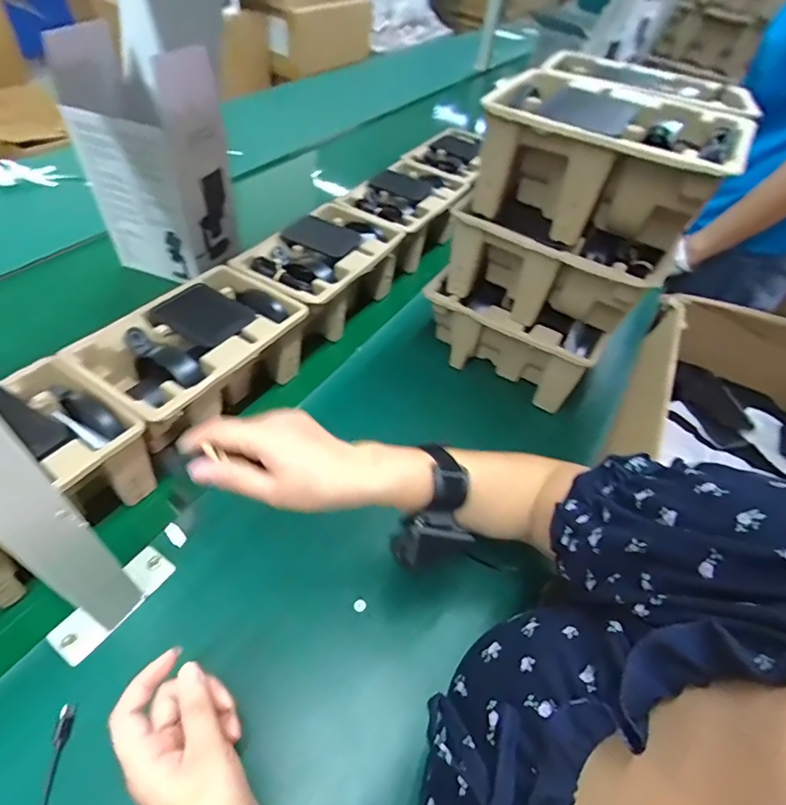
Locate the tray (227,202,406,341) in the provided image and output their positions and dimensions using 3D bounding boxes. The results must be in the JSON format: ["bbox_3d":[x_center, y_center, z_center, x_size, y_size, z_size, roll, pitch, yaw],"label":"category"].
[{"bbox_3d":[-0.100,-0.189,0.693,0.148,0.103,0.233,26,52,17],"label":"tray"}]

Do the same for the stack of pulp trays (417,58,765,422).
[{"bbox_3d":[0.238,-0.230,0.610,0.231,0.302,0.342,27,52,18],"label":"stack of pulp trays"}]

